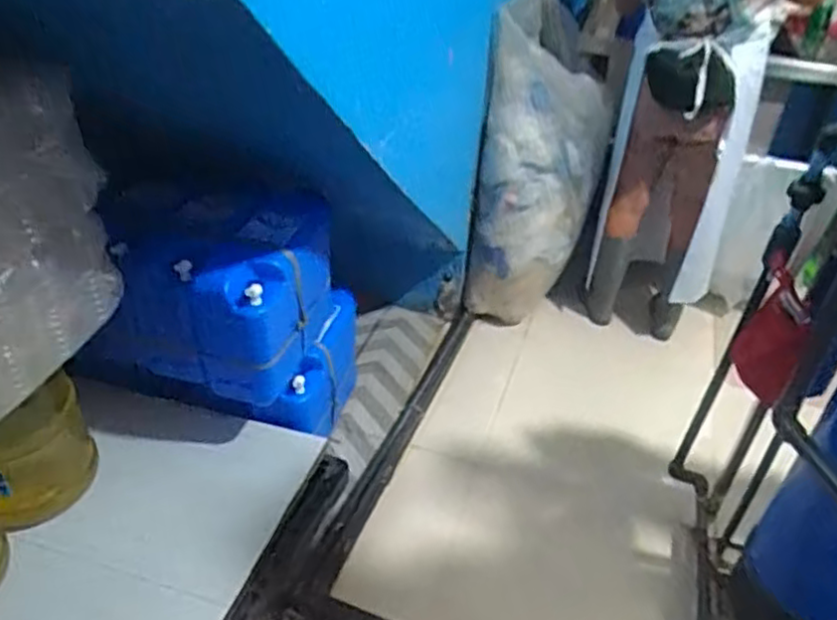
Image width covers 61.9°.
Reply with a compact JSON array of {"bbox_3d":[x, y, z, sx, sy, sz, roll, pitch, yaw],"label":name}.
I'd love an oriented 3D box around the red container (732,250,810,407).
[{"bbox_3d":[0.674,0.052,1.341,0.057,0.221,0.228,10,37,8],"label":"red container"}]

